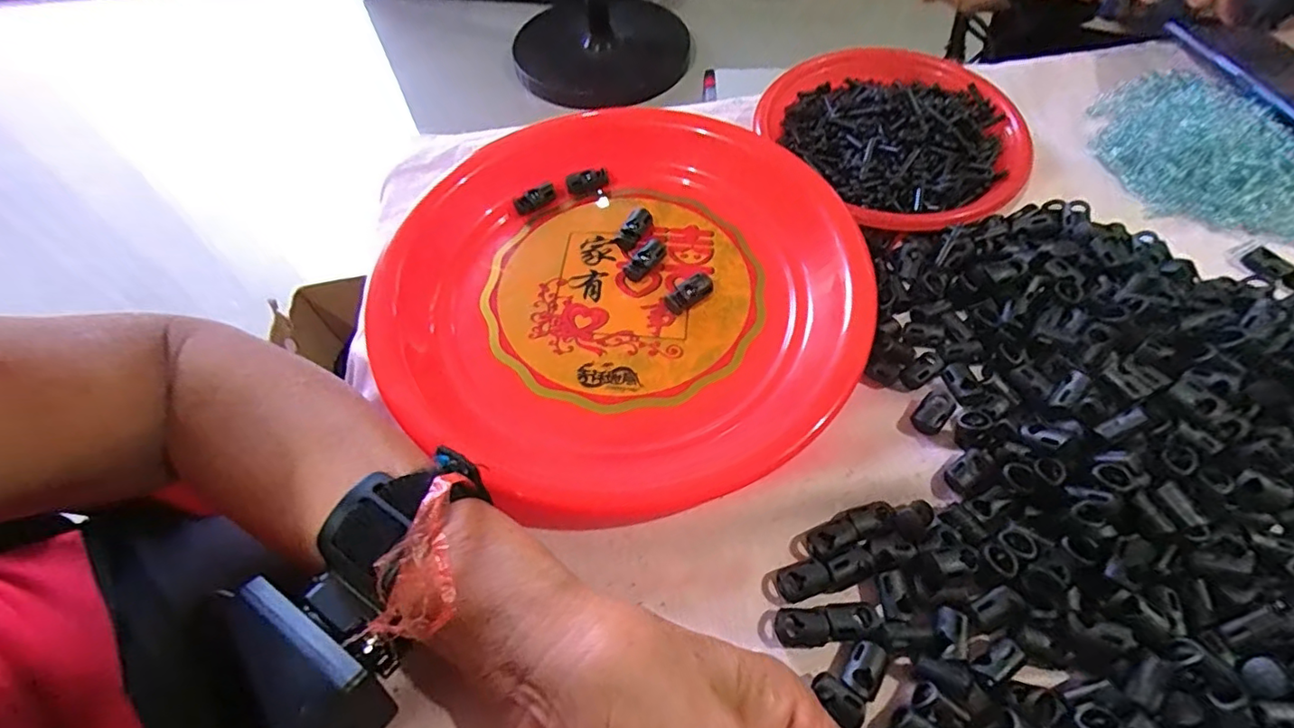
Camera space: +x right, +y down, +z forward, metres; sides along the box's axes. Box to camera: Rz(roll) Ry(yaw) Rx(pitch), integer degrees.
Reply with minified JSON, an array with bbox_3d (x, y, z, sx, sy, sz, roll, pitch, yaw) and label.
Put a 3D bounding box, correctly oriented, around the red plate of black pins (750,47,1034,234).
[{"bbox_3d":[0.161,-0.151,0.363,0.139,0.033,0.159,-21,60,-9],"label":"red plate of black pins"}]

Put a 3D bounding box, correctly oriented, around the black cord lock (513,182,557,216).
[{"bbox_3d":[-0.071,-0.104,0.356,0.027,0.006,0.013,-27,105,-12],"label":"black cord lock"}]

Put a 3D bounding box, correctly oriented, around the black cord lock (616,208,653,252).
[{"bbox_3d":[-0.007,-0.079,0.335,0.013,0.011,0.030,26,64,18],"label":"black cord lock"}]

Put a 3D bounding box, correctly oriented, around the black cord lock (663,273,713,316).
[{"bbox_3d":[0.023,-0.039,0.311,0.028,0.010,0.013,-37,64,-17],"label":"black cord lock"}]

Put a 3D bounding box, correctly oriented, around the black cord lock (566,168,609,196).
[{"bbox_3d":[-0.038,-0.117,0.361,0.027,0.010,0.009,-22,60,-10],"label":"black cord lock"}]

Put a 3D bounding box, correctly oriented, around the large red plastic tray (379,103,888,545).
[{"bbox_3d":[-0.010,-0.048,0.311,0.247,0.026,0.258,28,65,19],"label":"large red plastic tray"}]

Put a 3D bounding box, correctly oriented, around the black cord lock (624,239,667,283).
[{"bbox_3d":[0.000,-0.059,0.324,0.013,0.008,0.030,35,67,22],"label":"black cord lock"}]

